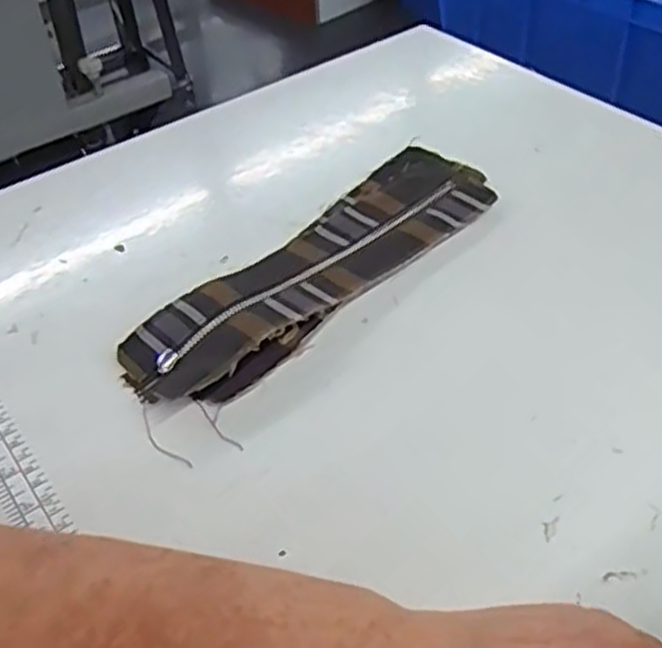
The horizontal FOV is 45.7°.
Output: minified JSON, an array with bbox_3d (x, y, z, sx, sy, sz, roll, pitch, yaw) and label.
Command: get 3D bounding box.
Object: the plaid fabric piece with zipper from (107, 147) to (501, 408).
[{"bbox_3d":[-0.004,-0.039,0.471,0.077,0.022,0.269,32,53,33],"label":"plaid fabric piece with zipper"}]

